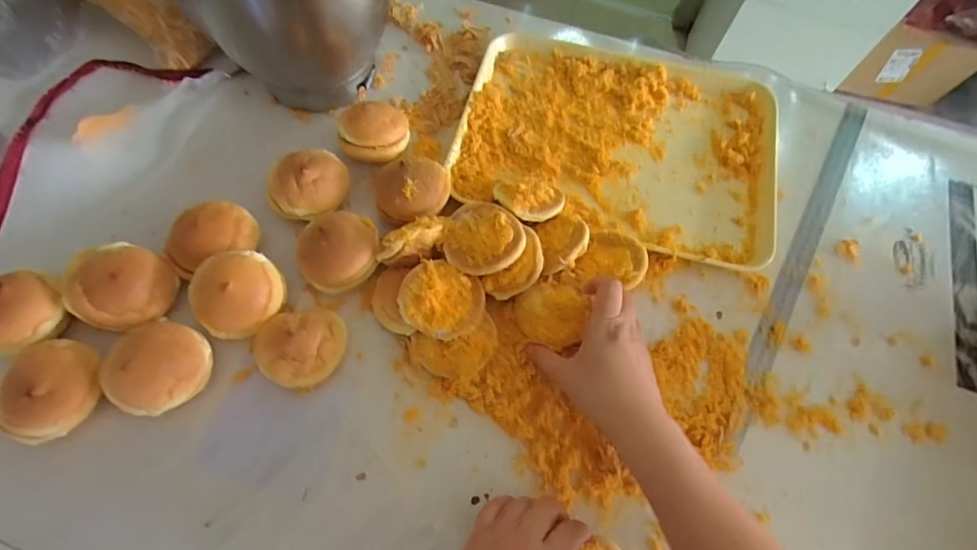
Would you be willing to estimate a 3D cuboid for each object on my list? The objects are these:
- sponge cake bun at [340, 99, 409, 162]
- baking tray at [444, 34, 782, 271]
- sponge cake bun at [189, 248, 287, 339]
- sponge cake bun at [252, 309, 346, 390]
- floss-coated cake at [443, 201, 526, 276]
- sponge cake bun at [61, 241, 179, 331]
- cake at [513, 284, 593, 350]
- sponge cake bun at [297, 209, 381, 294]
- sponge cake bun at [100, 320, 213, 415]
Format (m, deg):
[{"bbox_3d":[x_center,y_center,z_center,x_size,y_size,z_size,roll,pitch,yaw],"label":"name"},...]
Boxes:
[{"bbox_3d":[-0.132,-0.163,0.545,0.074,0.053,0.062,-2,65,-4],"label":"sponge cake bun"},{"bbox_3d":[0.163,-0.174,0.587,0.379,0.028,0.295,13,65,4],"label":"baking tray"},{"bbox_3d":[-0.244,0.015,0.450,0.075,0.043,0.081,1,65,-2],"label":"sponge cake bun"},{"bbox_3d":[-0.181,0.066,0.454,0.076,0.036,0.083,1,65,-2],"label":"sponge cake bun"},{"bbox_3d":[-0.003,-0.037,0.467,0.077,0.024,0.077,7,75,19],"label":"floss-coated cake"},{"bbox_3d":[-0.356,0.012,0.454,0.074,0.045,0.081,23,66,8],"label":"sponge cake bun"},{"bbox_3d":[0.061,0.039,0.471,0.069,0.027,0.061,21,66,7],"label":"cake"},{"bbox_3d":[-0.154,-0.024,0.484,0.079,0.052,0.076,6,65,0],"label":"sponge cake bun"},{"bbox_3d":[-0.303,0.085,0.427,0.080,0.055,0.081,13,65,4],"label":"sponge cake bun"}]

